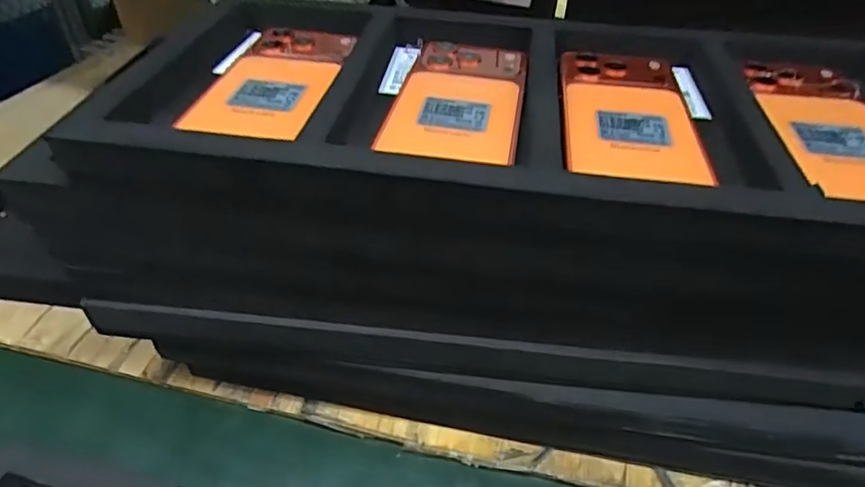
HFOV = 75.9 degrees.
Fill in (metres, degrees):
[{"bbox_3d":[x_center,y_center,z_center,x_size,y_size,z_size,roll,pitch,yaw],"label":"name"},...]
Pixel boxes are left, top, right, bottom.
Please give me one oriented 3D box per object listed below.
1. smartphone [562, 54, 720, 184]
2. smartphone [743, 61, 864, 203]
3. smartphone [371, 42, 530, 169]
[{"bbox_3d":[0.116,-0.081,0.333,0.075,0.007,0.141,9,42,2],"label":"smartphone"},{"bbox_3d":[0.231,-0.067,0.317,0.070,0.009,0.151,9,42,6],"label":"smartphone"},{"bbox_3d":[0.018,-0.091,0.341,0.074,0.009,0.137,11,42,4],"label":"smartphone"}]

